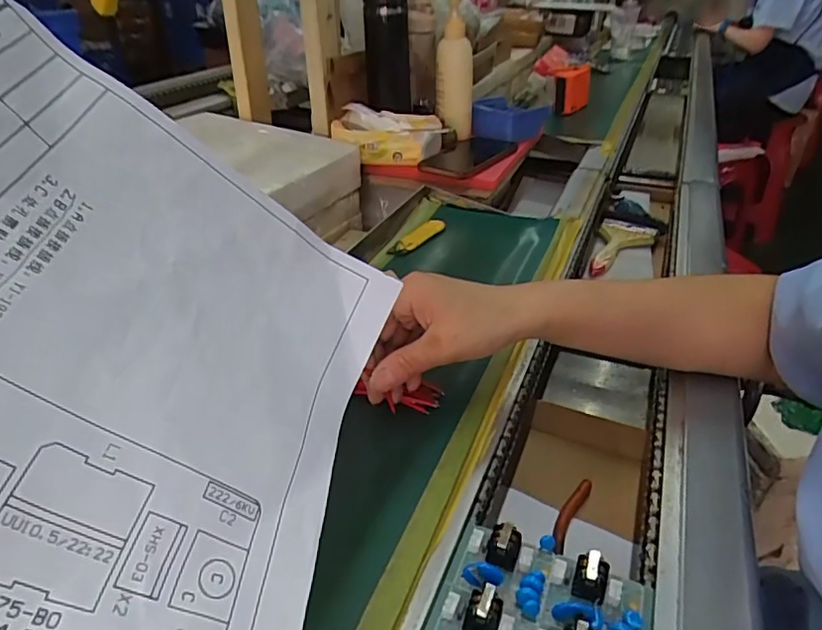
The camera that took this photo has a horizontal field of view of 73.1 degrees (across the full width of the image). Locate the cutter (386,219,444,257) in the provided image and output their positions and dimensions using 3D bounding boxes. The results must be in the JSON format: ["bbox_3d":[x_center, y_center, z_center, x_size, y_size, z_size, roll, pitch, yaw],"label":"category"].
[{"bbox_3d":[0.009,-0.088,0.621,0.021,0.011,0.089,20,39,27],"label":"cutter"}]

